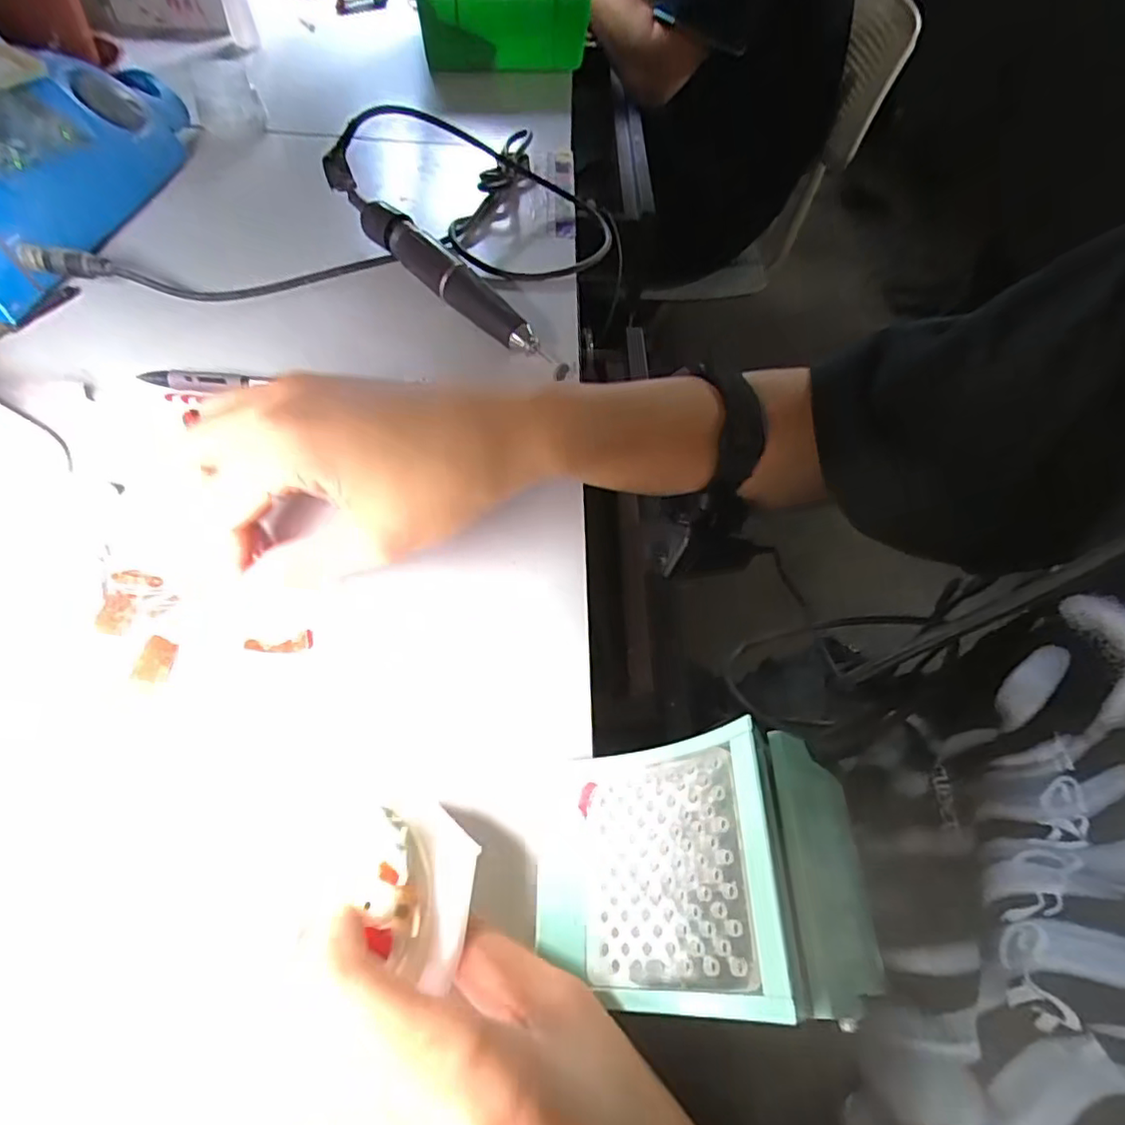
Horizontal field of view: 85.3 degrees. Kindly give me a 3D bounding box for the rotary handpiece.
[{"bbox_3d":[-0.087,-0.203,0.415,0.022,0.035,0.269,-34,67,-23],"label":"rotary handpiece"}]

